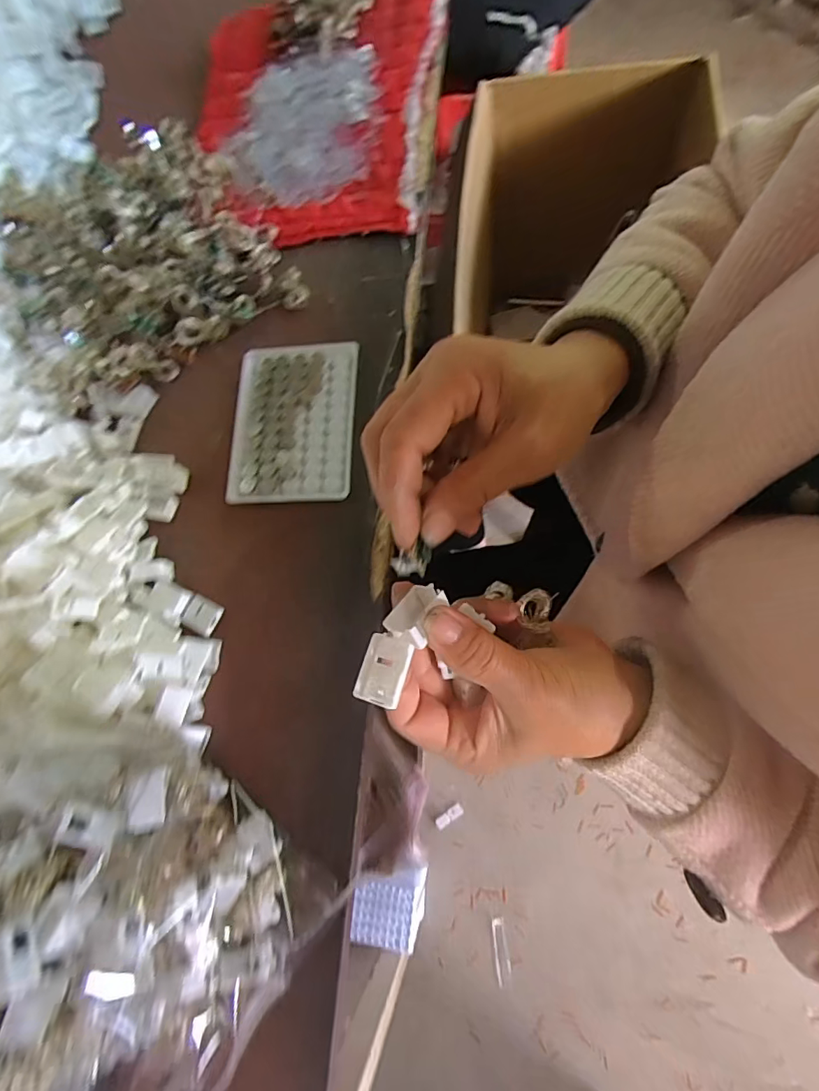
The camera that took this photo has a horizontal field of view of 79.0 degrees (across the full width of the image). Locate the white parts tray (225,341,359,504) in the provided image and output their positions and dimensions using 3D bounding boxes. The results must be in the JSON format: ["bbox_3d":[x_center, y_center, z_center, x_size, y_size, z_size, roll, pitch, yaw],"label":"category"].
[{"bbox_3d":[-0.091,-0.096,0.381,0.097,0.016,0.130,0,75,8],"label":"white parts tray"}]

